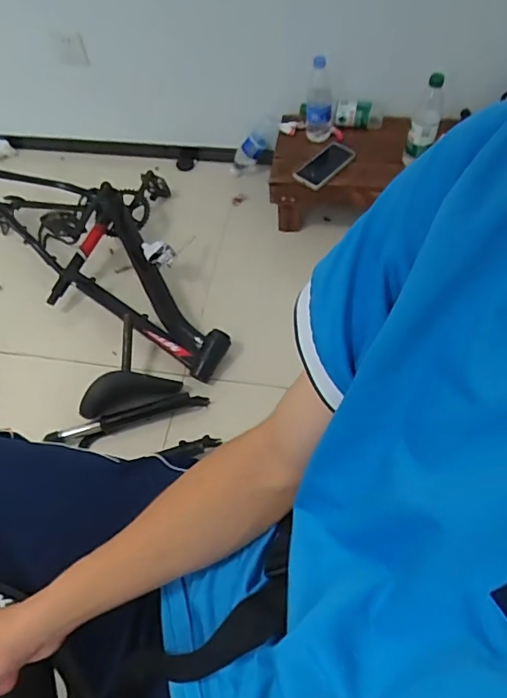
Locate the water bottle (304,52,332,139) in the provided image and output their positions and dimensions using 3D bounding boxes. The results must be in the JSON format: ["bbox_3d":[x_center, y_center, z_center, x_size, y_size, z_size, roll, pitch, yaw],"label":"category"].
[{"bbox_3d":[0.177,-0.661,1.365,0.073,0.206,0.088,3,56,5],"label":"water bottle"}]

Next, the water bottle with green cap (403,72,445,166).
[{"bbox_3d":[0.421,-0.555,1.258,0.072,0.221,0.067,7,56,7],"label":"water bottle with green cap"}]

